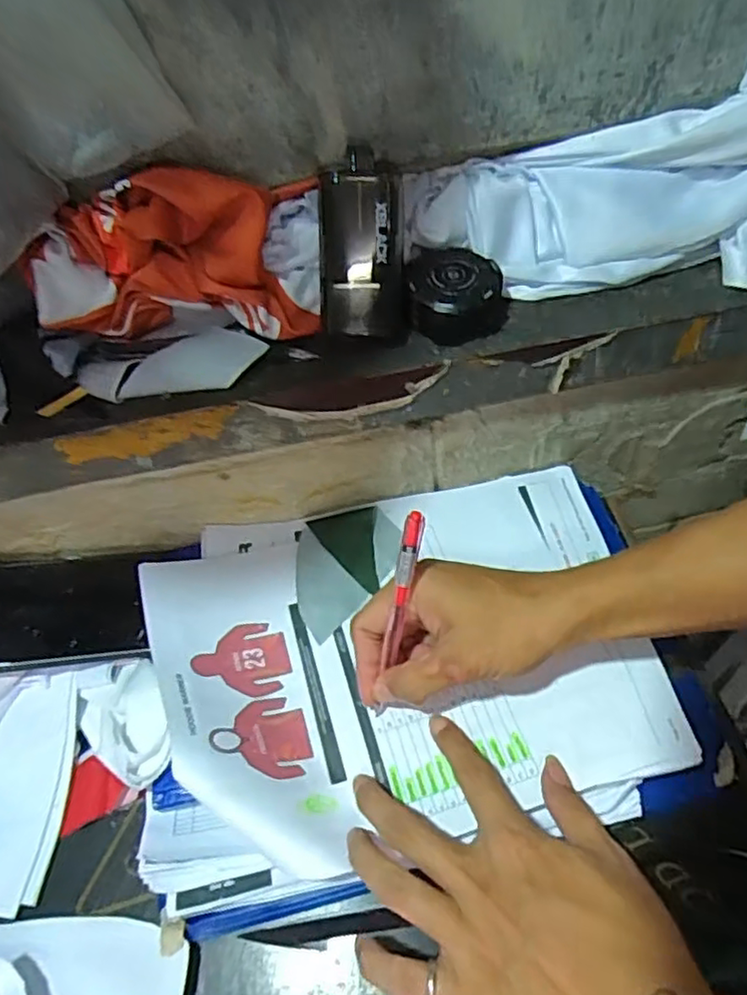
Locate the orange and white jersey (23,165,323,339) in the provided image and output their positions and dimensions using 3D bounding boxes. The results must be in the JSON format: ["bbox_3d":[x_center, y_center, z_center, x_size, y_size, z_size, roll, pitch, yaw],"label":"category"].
[{"bbox_3d":[-0.110,-0.137,0.368,0.159,0.087,0.052,-9,54,-1],"label":"orange and white jersey"}]

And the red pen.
[{"bbox_3d":[0.013,0.071,0.378,0.010,0.140,0.015,19,30,18],"label":"red pen"}]

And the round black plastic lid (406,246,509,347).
[{"bbox_3d":[0.050,-0.119,0.386,0.058,0.034,0.058,3,53,7],"label":"round black plastic lid"}]

